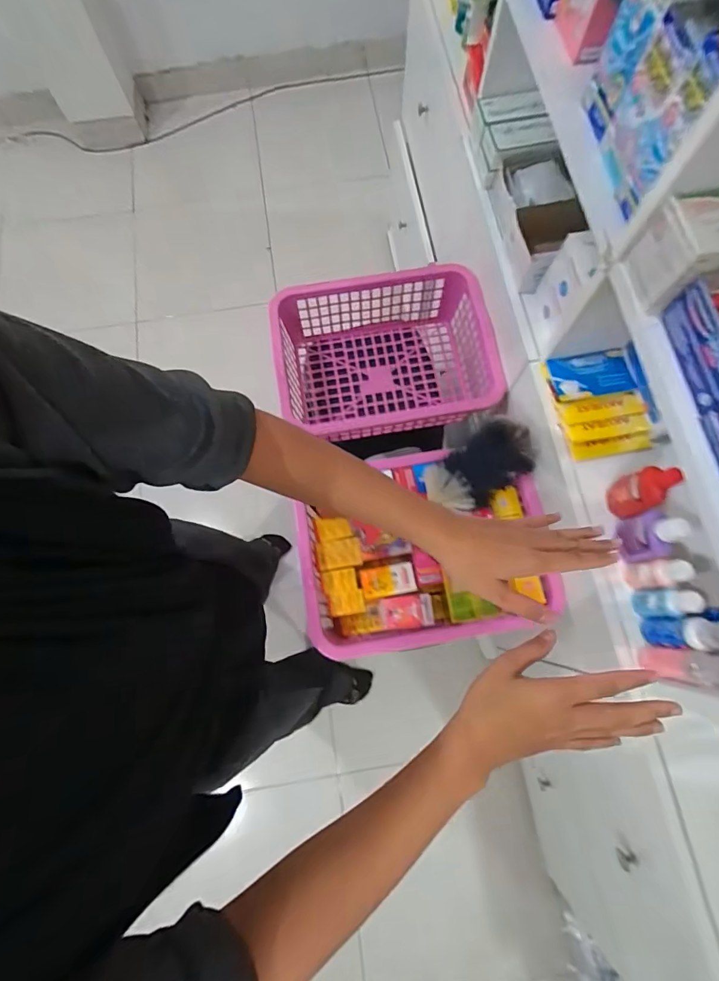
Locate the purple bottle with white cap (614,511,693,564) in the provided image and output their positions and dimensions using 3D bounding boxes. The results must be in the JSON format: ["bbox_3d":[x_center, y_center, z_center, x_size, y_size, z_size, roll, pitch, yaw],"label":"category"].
[{"bbox_3d":[0.370,0.059,0.559,0.028,0.108,0.057,-15,75,-4],"label":"purple bottle with white cap"}]

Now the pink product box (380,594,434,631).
[{"bbox_3d":[0.080,0.203,0.727,0.085,0.017,0.052,-6,75,-1],"label":"pink product box"}]

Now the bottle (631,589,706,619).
[{"bbox_3d":[0.389,0.144,0.555,0.034,0.091,0.034,-4,75,-1],"label":"bottle"}]

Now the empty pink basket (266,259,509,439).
[{"bbox_3d":[0.060,-0.253,0.877,0.399,0.154,0.298,-10,75,-2],"label":"empty pink basket"}]

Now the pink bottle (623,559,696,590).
[{"bbox_3d":[0.380,0.107,0.562,0.041,0.088,0.034,-5,75,-1],"label":"pink bottle"}]

